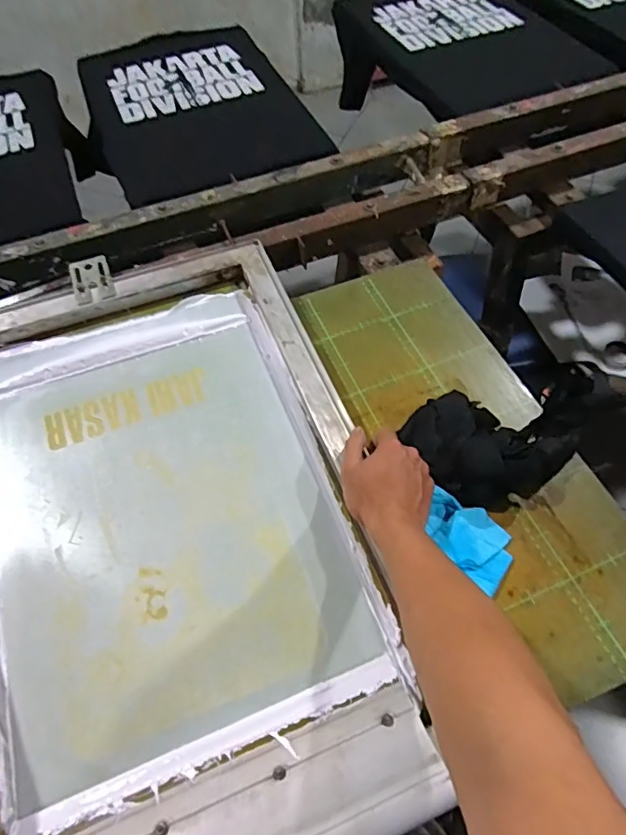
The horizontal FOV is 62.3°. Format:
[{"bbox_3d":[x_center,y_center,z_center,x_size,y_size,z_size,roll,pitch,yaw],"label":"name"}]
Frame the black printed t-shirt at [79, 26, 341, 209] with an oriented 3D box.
[{"bbox_3d":[-0.279,-0.688,1.177,0.450,0.139,0.469,-21,60,-10],"label":"black printed t-shirt"}]

